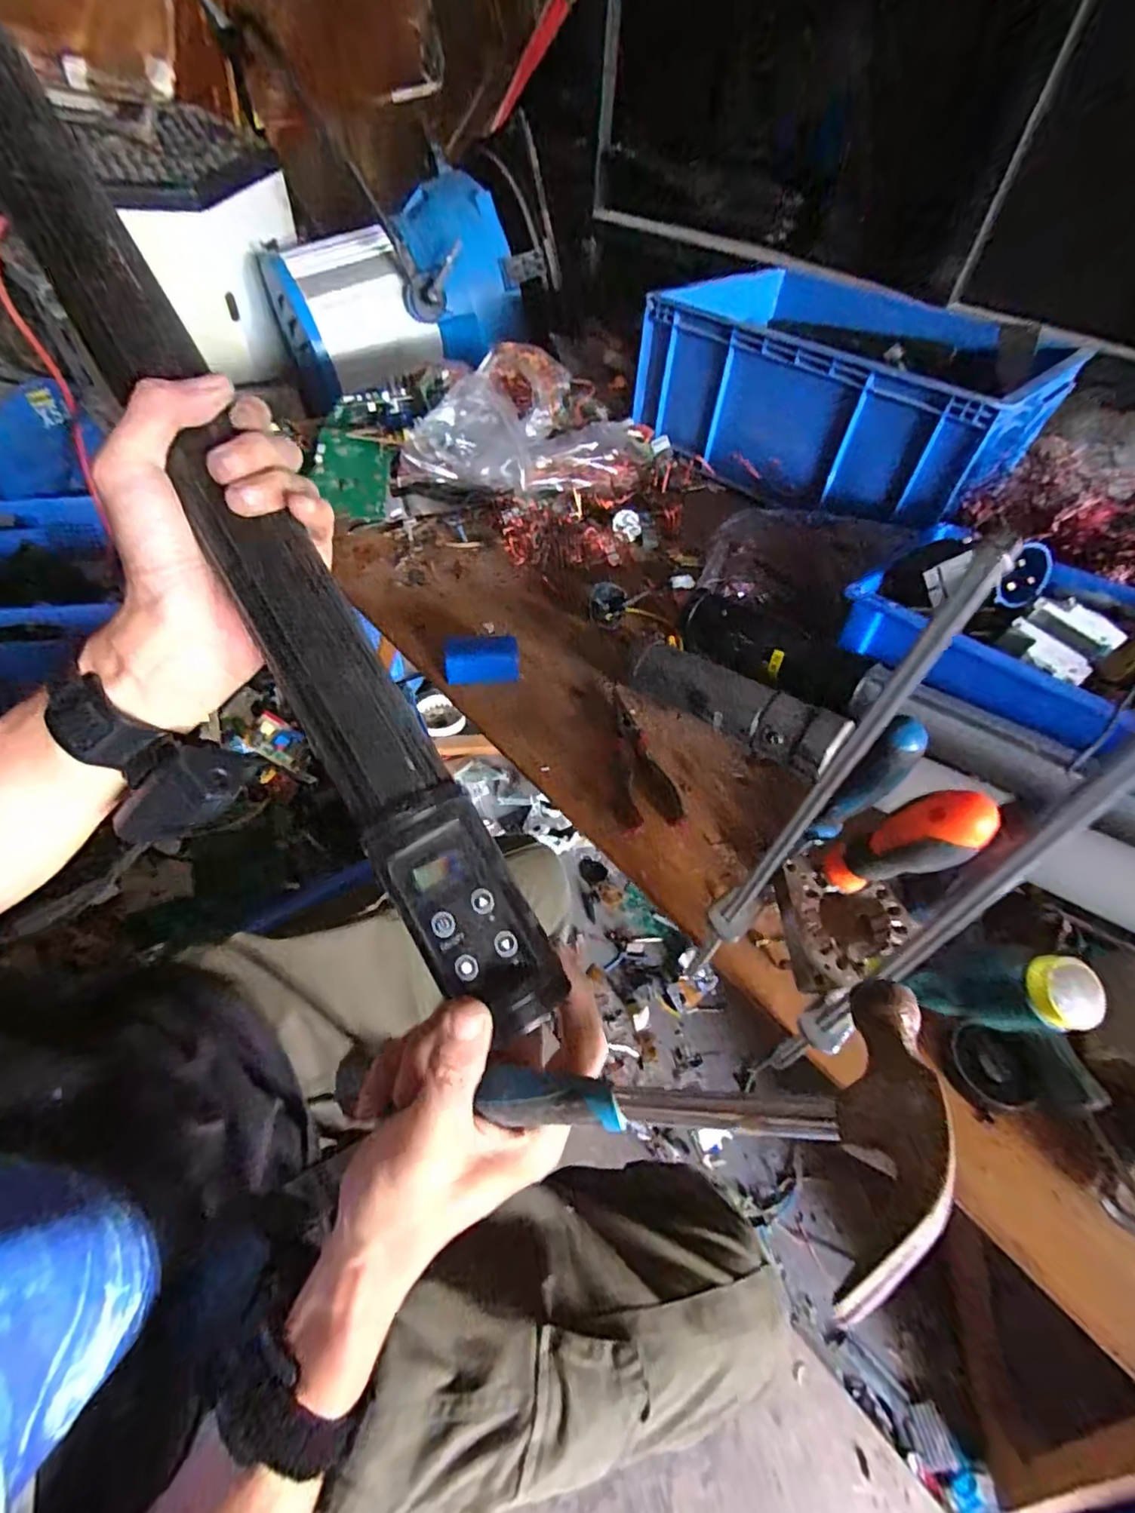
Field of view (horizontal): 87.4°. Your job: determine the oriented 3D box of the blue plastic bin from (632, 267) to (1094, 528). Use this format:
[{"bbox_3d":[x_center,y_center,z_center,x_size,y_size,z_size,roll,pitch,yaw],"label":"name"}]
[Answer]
[{"bbox_3d":[0.381,-0.523,0.843,0.505,0.164,0.369,36,56,22],"label":"blue plastic bin"}]

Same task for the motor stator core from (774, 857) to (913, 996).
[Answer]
[{"bbox_3d":[0.161,0.095,0.344,0.072,0.021,0.072,-3,51,-8],"label":"motor stator core"}]

